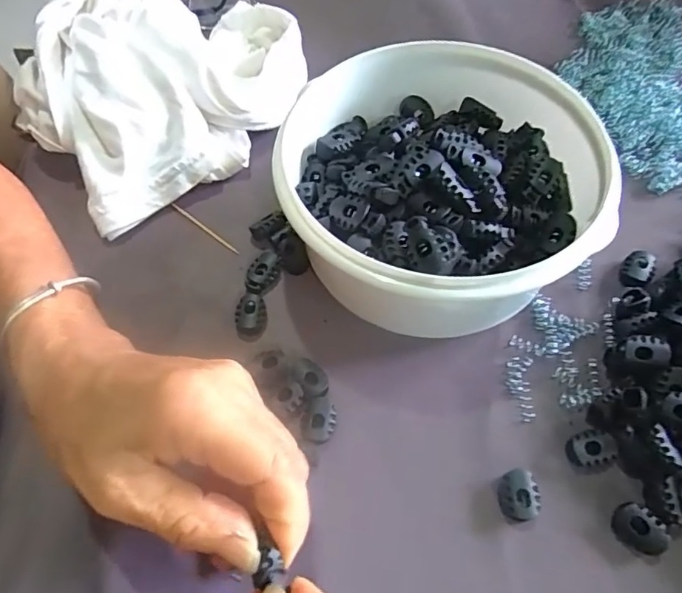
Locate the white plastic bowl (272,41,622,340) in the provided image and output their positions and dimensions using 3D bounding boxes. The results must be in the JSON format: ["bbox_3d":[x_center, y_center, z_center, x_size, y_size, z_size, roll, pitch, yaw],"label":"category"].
[{"bbox_3d":[0.053,-0.055,0.277,0.158,0.077,0.172,-1,60,2],"label":"white plastic bowl"}]

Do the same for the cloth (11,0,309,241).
[{"bbox_3d":[-0.115,-0.146,0.340,0.187,0.073,0.140,-38,66,-17],"label":"cloth"}]

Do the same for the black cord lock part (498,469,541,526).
[{"bbox_3d":[0.082,0.093,0.234,0.018,0.010,0.021,-10,61,-3],"label":"black cord lock part"}]

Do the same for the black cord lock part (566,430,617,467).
[{"bbox_3d":[0.120,0.074,0.244,0.021,0.011,0.016,-11,61,-3],"label":"black cord lock part"}]

